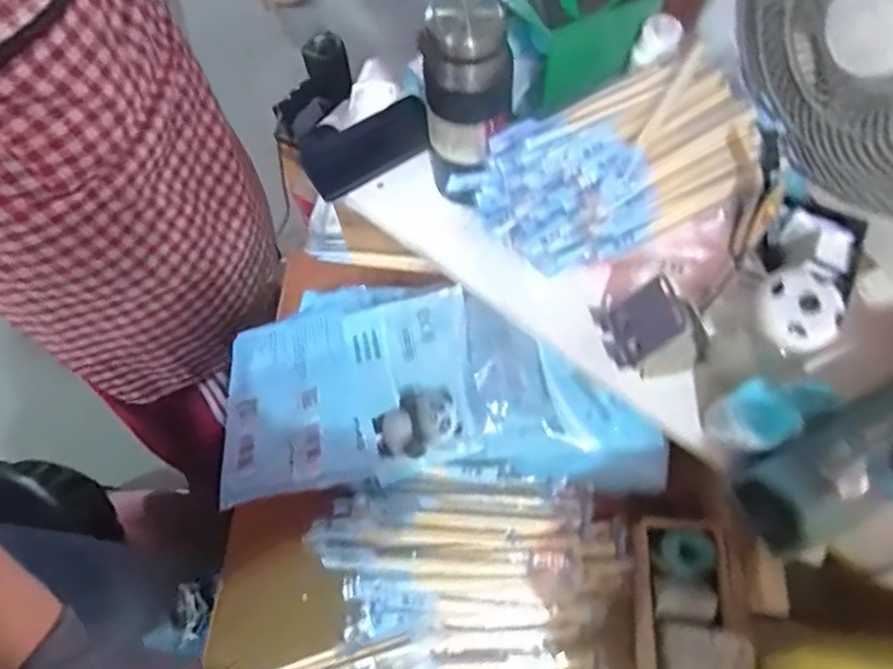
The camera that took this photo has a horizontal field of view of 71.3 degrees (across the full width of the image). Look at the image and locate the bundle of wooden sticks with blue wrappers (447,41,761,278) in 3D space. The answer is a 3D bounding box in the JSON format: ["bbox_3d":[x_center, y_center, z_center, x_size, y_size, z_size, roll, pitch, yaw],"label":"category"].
[{"bbox_3d":[0.161,-0.155,0.595,0.272,0.076,0.153,-26,65,-13],"label":"bundle of wooden sticks with blue wrappers"}]

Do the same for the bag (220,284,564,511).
[{"bbox_3d":[-0.083,0.056,0.678,0.375,0.025,0.203,-11,64,15],"label":"bag"}]

